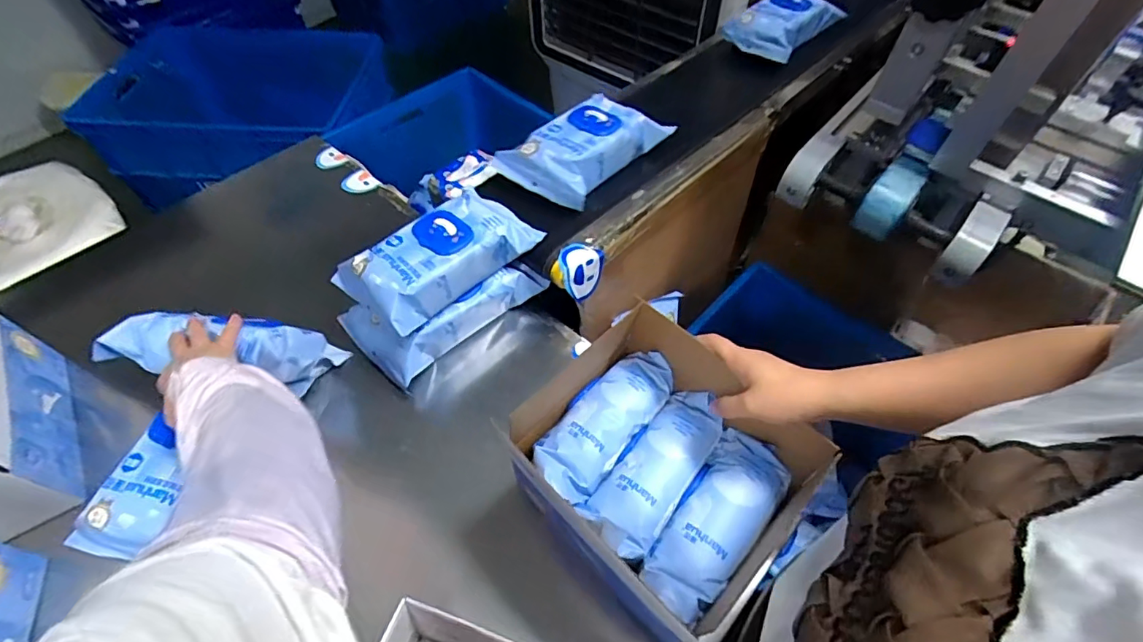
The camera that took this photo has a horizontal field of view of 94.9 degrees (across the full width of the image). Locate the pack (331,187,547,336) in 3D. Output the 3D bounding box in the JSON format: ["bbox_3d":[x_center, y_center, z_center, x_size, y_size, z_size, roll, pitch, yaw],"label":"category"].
[{"bbox_3d":[-0.178,-0.091,0.716,0.248,0.064,0.140,-37,62,-24],"label":"pack"}]

